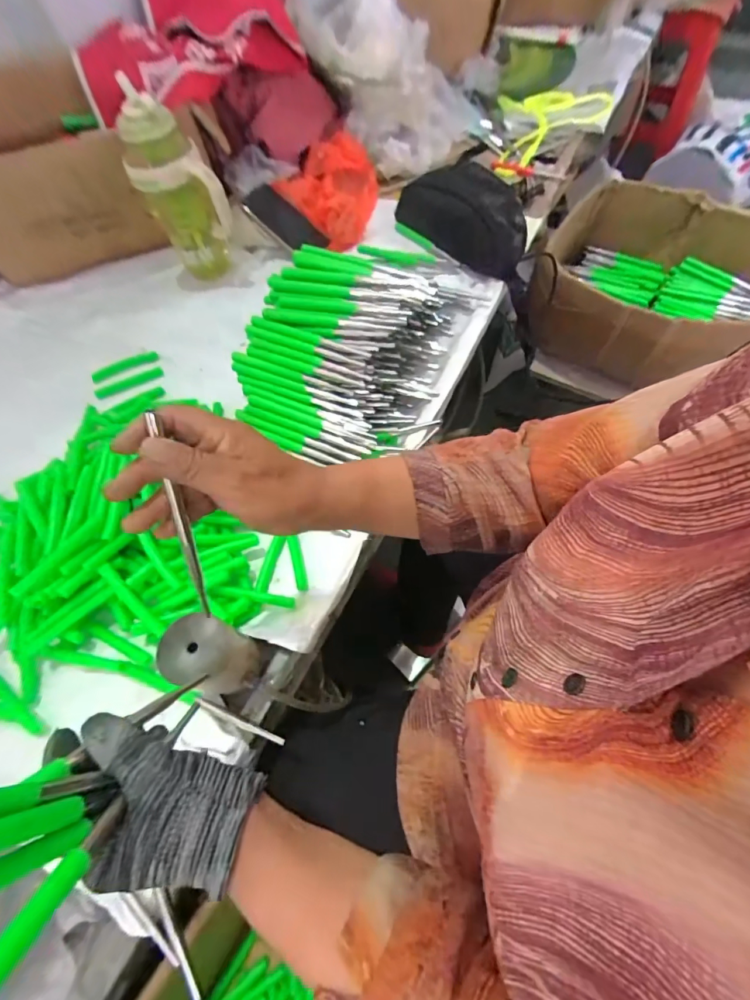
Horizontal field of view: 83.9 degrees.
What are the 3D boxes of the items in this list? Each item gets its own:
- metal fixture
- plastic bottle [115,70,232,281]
[{"bbox_3d":[-0.154,0.150,0.400,0.059,0.111,0.058,-2,63,3],"label":"metal fixture"},{"bbox_3d":[-0.299,-0.465,0.650,0.105,0.238,0.108,-33,65,-13],"label":"plastic bottle"}]

